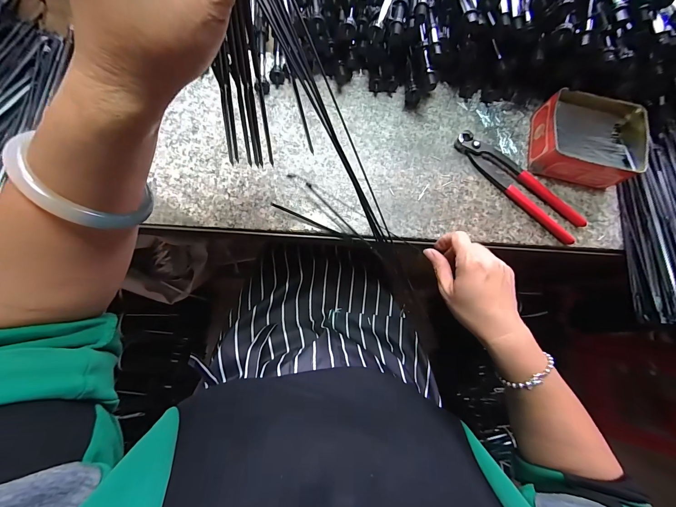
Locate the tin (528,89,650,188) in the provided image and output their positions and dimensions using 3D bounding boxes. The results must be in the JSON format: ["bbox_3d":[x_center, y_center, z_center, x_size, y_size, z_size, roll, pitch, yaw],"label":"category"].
[{"bbox_3d":[0.321,-0.147,0.368,0.121,0.048,0.099,10,78,-2],"label":"tin"}]

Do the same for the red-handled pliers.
[{"bbox_3d":[0.235,-0.094,0.371,0.191,0.019,0.045,44,78,4],"label":"red-handled pliers"}]

